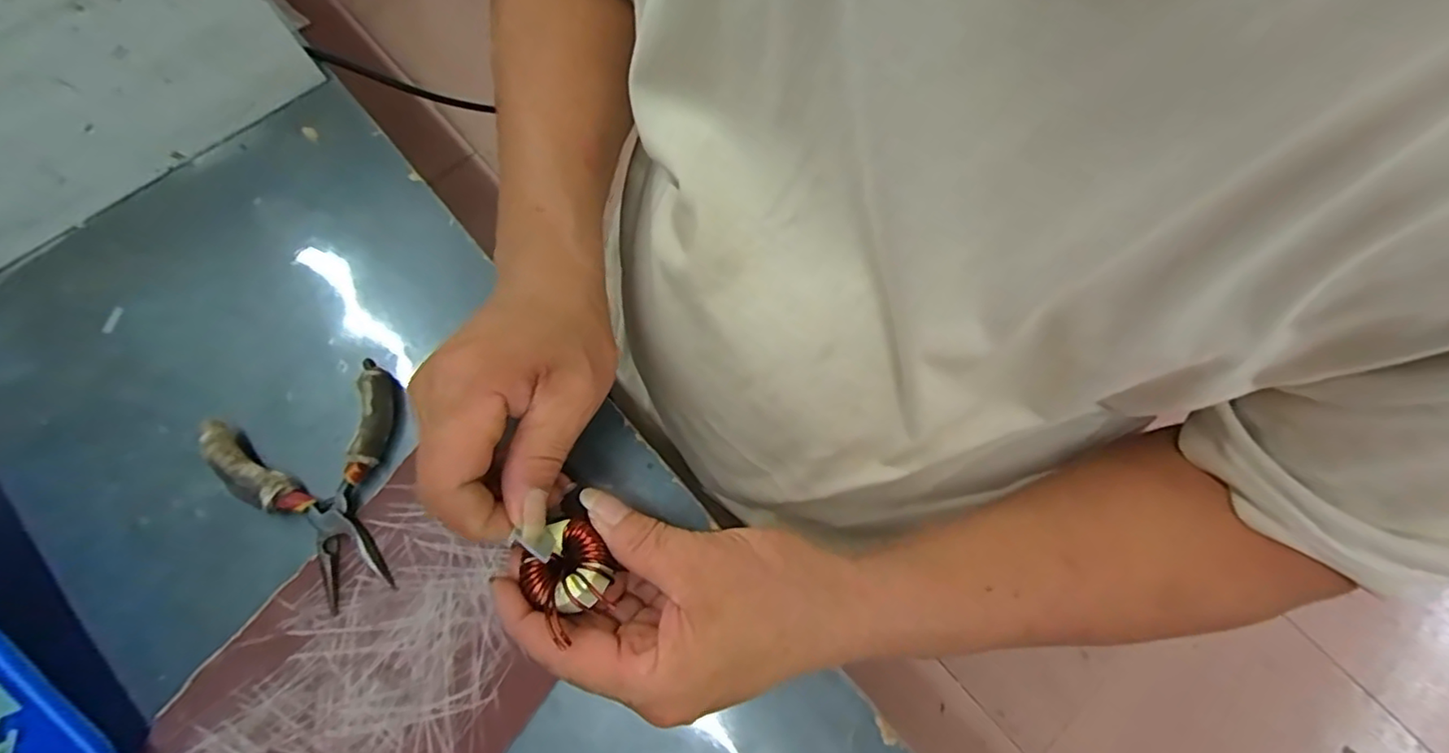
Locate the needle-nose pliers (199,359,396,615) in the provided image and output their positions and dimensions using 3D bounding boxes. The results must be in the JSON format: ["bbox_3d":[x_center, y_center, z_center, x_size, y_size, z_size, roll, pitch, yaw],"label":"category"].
[{"bbox_3d":[-0.207,0.059,0.317,0.090,0.019,0.112,-22,76,-8],"label":"needle-nose pliers"}]

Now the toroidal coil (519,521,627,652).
[{"bbox_3d":[-0.067,0.083,0.259,0.036,0.023,0.036,-37,78,-12],"label":"toroidal coil"}]

